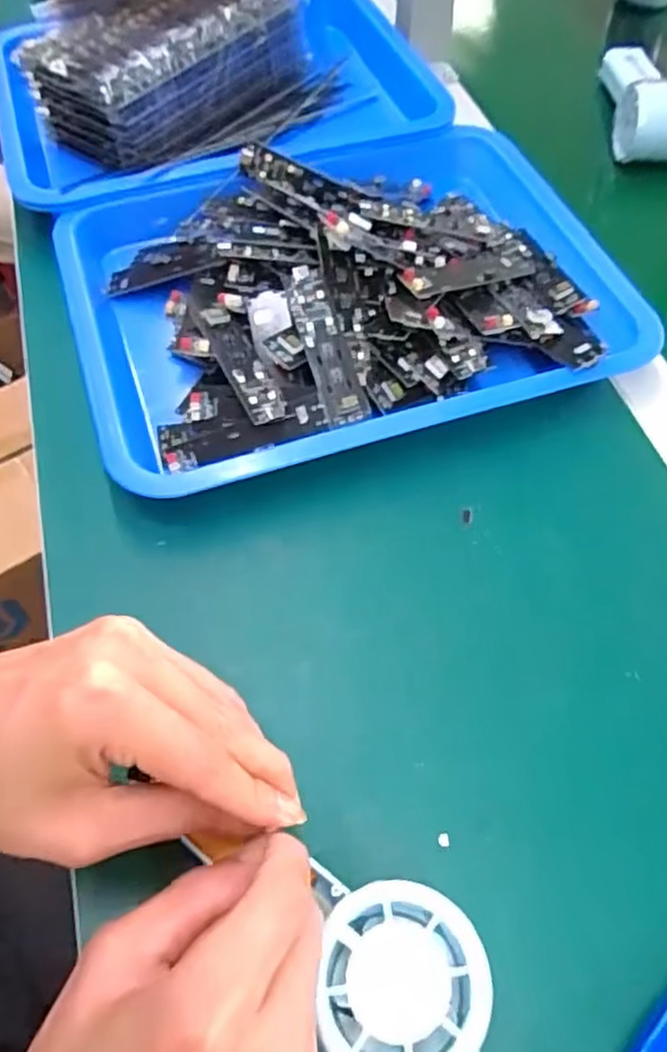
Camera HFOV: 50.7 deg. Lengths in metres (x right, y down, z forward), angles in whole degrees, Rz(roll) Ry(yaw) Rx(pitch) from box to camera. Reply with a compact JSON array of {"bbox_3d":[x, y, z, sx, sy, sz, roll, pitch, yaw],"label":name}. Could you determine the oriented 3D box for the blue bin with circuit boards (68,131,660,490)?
[{"bbox_3d":[0.007,-0.157,0.450,0.340,0.071,0.259,-17,60,-10],"label":"blue bin with circuit boards"}]

